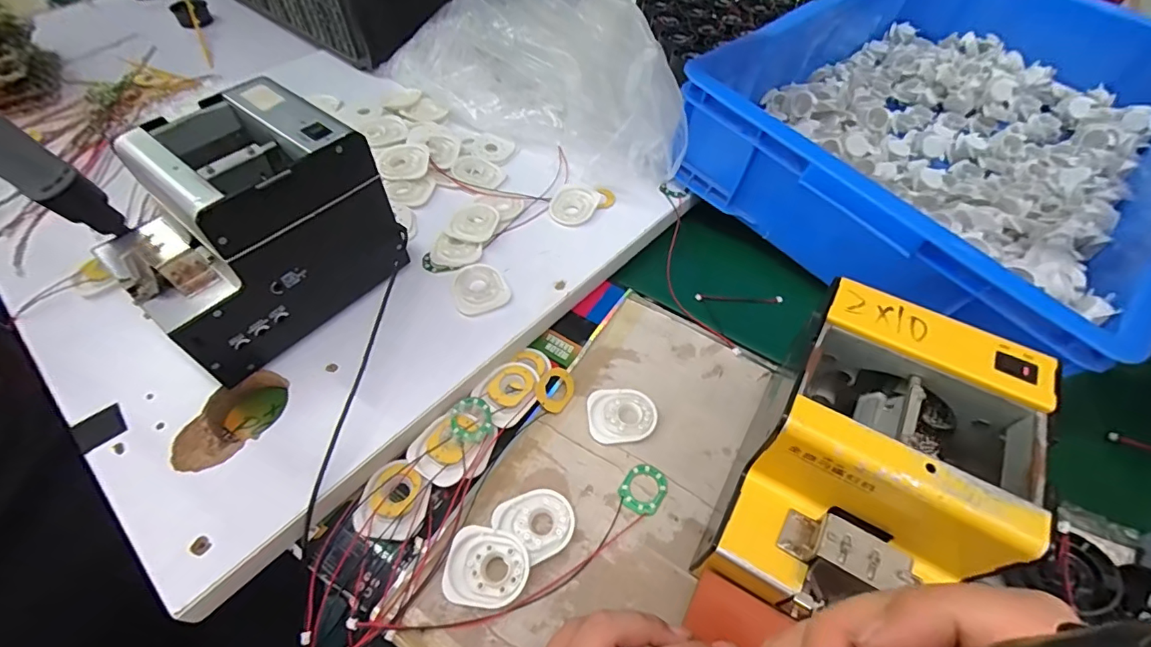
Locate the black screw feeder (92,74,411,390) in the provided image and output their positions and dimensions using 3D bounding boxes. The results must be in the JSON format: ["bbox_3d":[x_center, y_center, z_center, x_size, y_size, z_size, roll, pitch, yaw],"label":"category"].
[{"bbox_3d":[-0.266,-0.077,0.400,0.141,0.150,0.177,33,59,21],"label":"black screw feeder"}]

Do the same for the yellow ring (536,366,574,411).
[{"bbox_3d":[-0.017,0.057,0.432,0.031,0.006,0.042,42,49,-6],"label":"yellow ring"}]

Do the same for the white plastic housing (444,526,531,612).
[{"bbox_3d":[-0.061,0.169,0.340,0.056,0.008,0.049,8,53,4],"label":"white plastic housing"}]

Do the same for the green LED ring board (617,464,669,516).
[{"bbox_3d":[0.053,0.129,0.383,0.032,0.004,0.038,27,57,18],"label":"green LED ring board"}]

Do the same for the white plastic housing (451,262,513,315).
[{"bbox_3d":[-0.090,-0.036,0.462,0.049,0.005,0.053,-15,55,-12],"label":"white plastic housing"}]

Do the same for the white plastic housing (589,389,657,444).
[{"bbox_3d":[0.040,0.078,0.419,0.057,0.005,0.048,-1,53,-3],"label":"white plastic housing"}]

